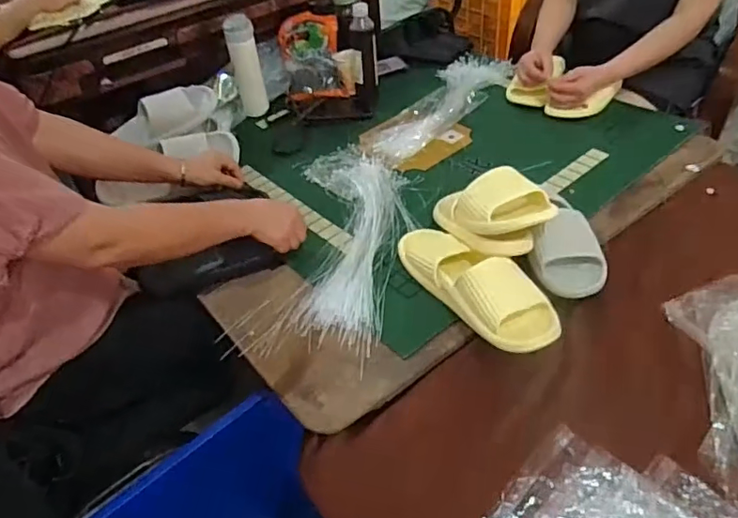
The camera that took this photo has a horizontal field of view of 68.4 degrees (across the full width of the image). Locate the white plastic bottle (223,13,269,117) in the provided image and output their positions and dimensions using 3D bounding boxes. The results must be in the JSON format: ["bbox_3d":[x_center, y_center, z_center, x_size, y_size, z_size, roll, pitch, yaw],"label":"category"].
[{"bbox_3d":[-0.292,-0.455,1.299,0.065,0.230,0.053,-7,43,0],"label":"white plastic bottle"}]

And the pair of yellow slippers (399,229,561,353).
[{"bbox_3d":[0.138,0.022,0.773,0.092,0.102,0.300,-25,46,-19],"label":"pair of yellow slippers"}]

